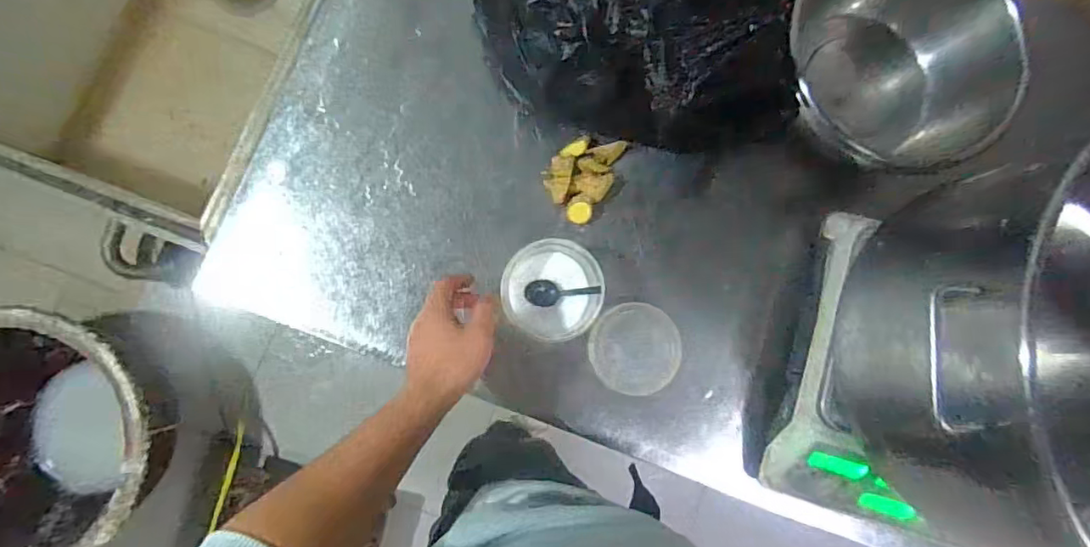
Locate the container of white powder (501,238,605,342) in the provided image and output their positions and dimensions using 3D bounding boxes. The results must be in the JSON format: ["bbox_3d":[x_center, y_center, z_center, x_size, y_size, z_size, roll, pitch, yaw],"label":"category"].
[{"bbox_3d":[0.006,0.021,0.623,0.106,0.076,0.107,-2,84,-5],"label":"container of white powder"}]

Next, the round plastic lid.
[{"bbox_3d":[0.109,0.091,0.655,0.104,0.016,0.109,1,84,-5],"label":"round plastic lid"}]

